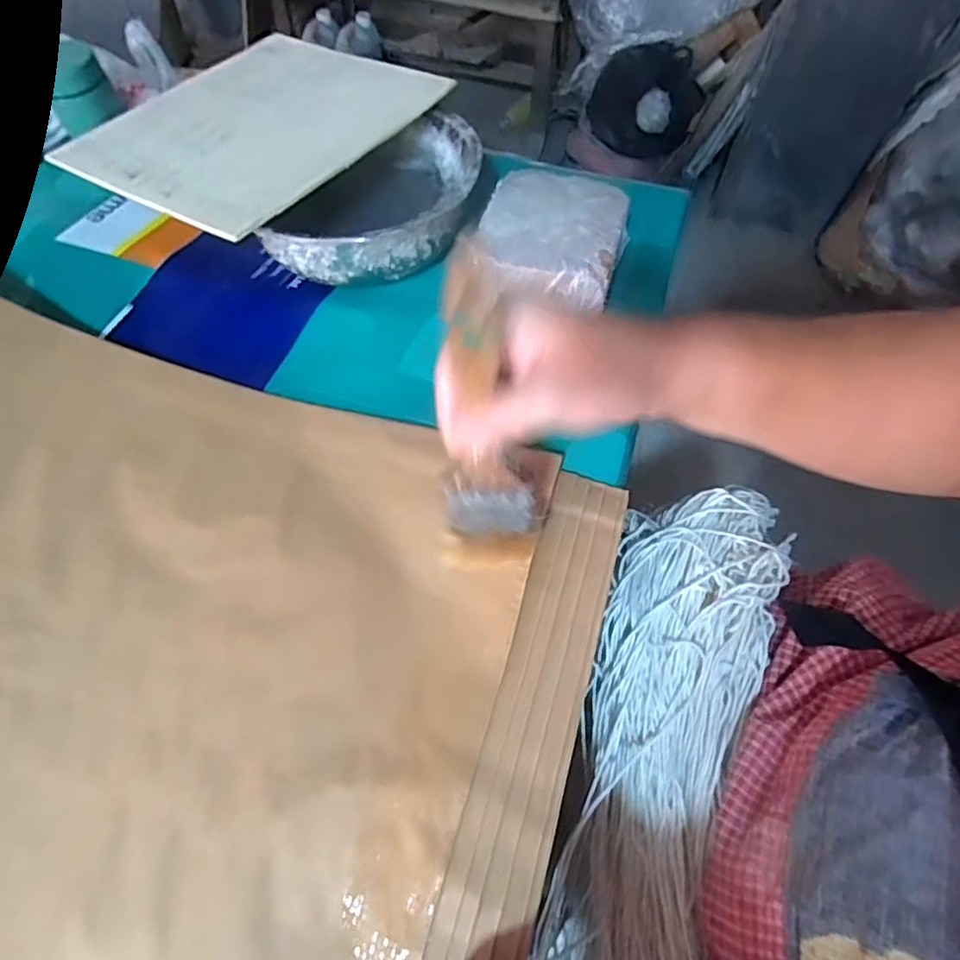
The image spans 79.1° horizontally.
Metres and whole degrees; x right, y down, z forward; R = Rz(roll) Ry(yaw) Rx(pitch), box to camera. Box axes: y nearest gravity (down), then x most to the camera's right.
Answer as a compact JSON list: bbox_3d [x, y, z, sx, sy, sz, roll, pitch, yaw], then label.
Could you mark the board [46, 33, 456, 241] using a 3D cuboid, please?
[{"bbox_3d":[-0.192,-0.317,0.511,0.217,0.008,0.274,28,61,16],"label":"board"}]

